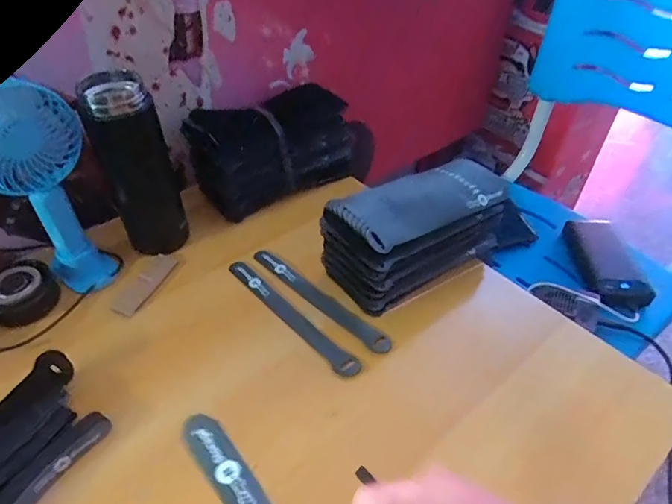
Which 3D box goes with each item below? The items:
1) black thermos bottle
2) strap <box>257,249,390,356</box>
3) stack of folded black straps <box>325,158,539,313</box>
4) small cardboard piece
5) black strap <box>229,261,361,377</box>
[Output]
[{"bbox_3d":[-0.218,-0.093,0.521,0.075,0.181,0.069,-25,50,-24],"label":"black thermos bottle"},{"bbox_3d":[-0.022,0.047,0.504,0.196,0.005,0.021,32,58,32],"label":"strap"},{"bbox_3d":[0.092,-0.028,0.507,0.215,0.103,0.090,-28,51,-27],"label":"stack of folded black straps"},{"bbox_3d":[-0.211,0.033,0.519,0.032,0.004,0.089,13,46,12],"label":"small cardboard piece"},{"bbox_3d":[-0.050,0.061,0.488,0.021,0.008,0.196,-32,53,-30],"label":"black strap"}]

